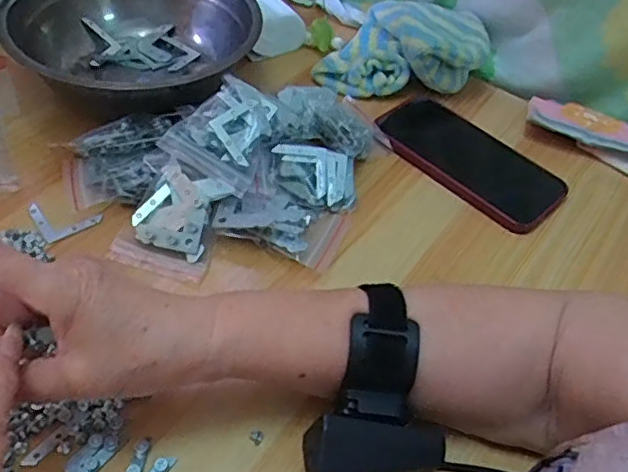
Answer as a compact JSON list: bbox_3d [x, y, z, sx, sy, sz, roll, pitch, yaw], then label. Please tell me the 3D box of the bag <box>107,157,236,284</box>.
[{"bbox_3d":[-0.099,-0.011,0.431,0.061,0.014,0.078,19,76,9],"label":"bag"}]

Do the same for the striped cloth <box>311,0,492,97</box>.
[{"bbox_3d":[0.090,-0.180,0.568,0.132,0.047,0.128,27,51,17],"label":"striped cloth"}]

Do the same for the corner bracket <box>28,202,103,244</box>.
[{"bbox_3d":[-0.182,-0.016,0.443,0.041,0.005,0.038,-27,57,-27],"label":"corner bracket"}]

